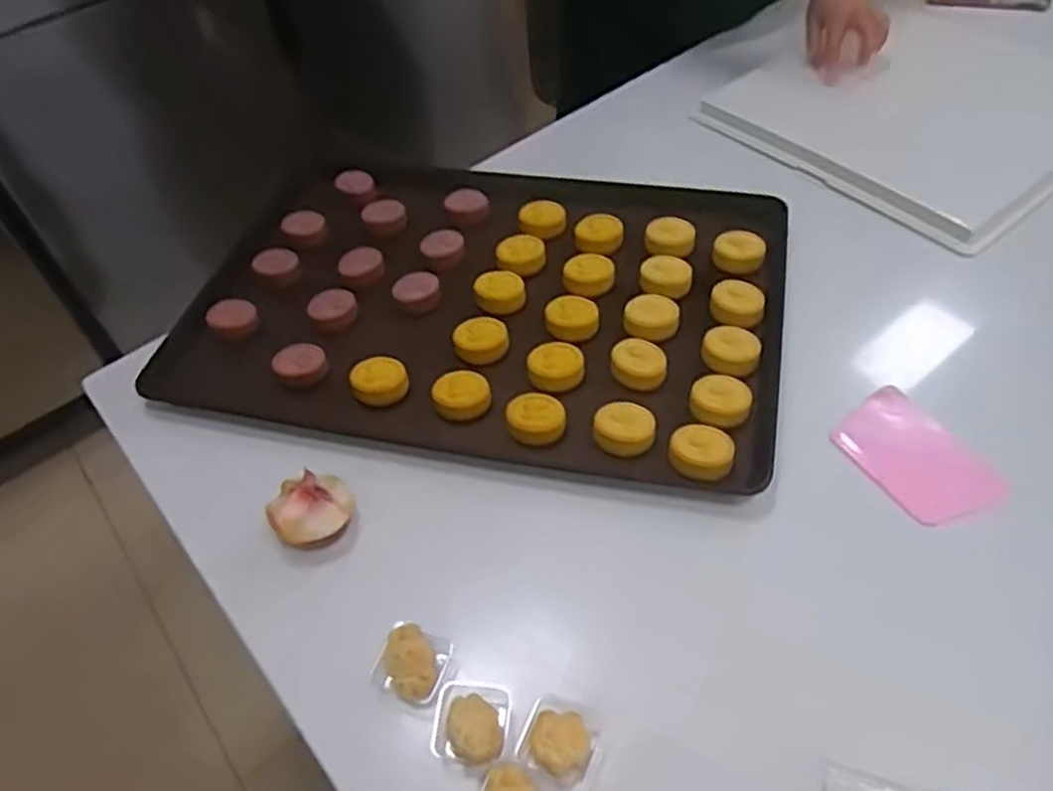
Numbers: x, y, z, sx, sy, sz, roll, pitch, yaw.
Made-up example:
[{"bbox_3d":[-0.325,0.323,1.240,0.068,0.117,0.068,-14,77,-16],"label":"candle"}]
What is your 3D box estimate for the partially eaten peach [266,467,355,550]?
[{"bbox_3d":[-0.173,0.090,0.617,0.058,0.050,0.058,2,51,7],"label":"partially eaten peach"}]

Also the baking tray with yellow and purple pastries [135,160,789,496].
[{"bbox_3d":[-0.046,-0.098,0.786,0.590,0.052,0.377,7,51,11],"label":"baking tray with yellow and purple pastries"}]

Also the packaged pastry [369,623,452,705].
[{"bbox_3d":[-0.082,0.193,0.552,0.045,0.032,0.046,17,54,18],"label":"packaged pastry"}]

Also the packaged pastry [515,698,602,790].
[{"bbox_3d":[0.021,0.228,0.505,0.047,0.020,0.044,19,55,20],"label":"packaged pastry"}]

